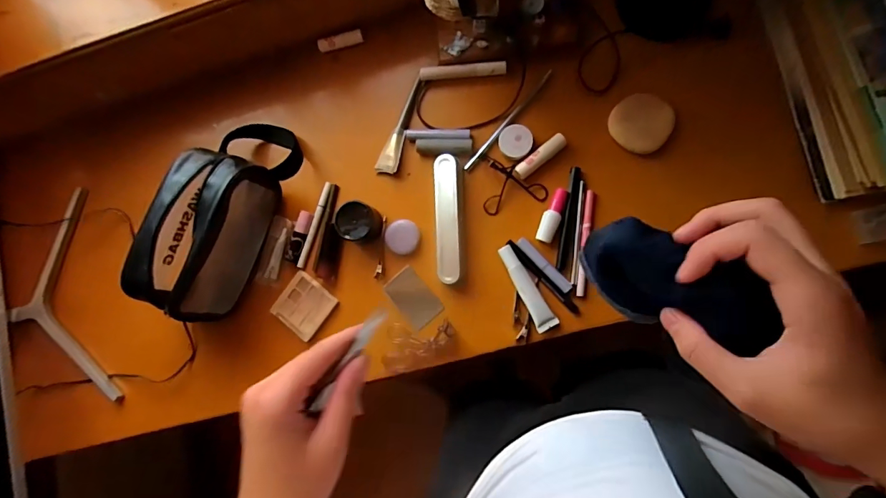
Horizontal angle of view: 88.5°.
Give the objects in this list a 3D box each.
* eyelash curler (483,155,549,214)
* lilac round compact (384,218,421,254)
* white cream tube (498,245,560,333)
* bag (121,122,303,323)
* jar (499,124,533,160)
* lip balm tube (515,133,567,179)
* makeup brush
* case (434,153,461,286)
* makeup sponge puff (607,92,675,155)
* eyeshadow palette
[{"bbox_3d":[0.094,-0.083,0.586,0.081,0.017,0.075,0,85,9],"label":"eyelash curler"},{"bbox_3d":[-0.055,-0.016,0.606,0.045,0.010,0.046,-1,85,9],"label":"lilac round compact"},{"bbox_3d":[0.104,0.049,0.573,0.025,0.017,0.115,-31,81,5],"label":"white cream tube"},{"bbox_3d":[-0.294,-0.045,0.586,0.103,0.121,0.260,24,89,10],"label":"bag"},{"bbox_3d":[0.094,-0.138,0.588,0.041,0.018,0.041,-1,85,9],"label":"jar"},{"bbox_3d":[0.126,-0.120,0.585,0.074,0.013,0.019,-39,81,4],"label":"lip balm tube"},{"bbox_3d":[-0.057,-0.170,0.622,0.029,0.017,0.138,20,88,10],"label":"makeup brush"},{"bbox_3d":[0.006,-0.040,0.592,0.034,0.031,0.165,-1,85,9],"label":"case"},{"bbox_3d":[0.244,-0.156,0.560,0.071,0.030,0.061,35,93,9],"label":"makeup sponge puff"},{"bbox_3d":[-0.189,0.081,0.617,0.073,0.014,0.074,36,91,10],"label":"eyeshadow palette"}]

